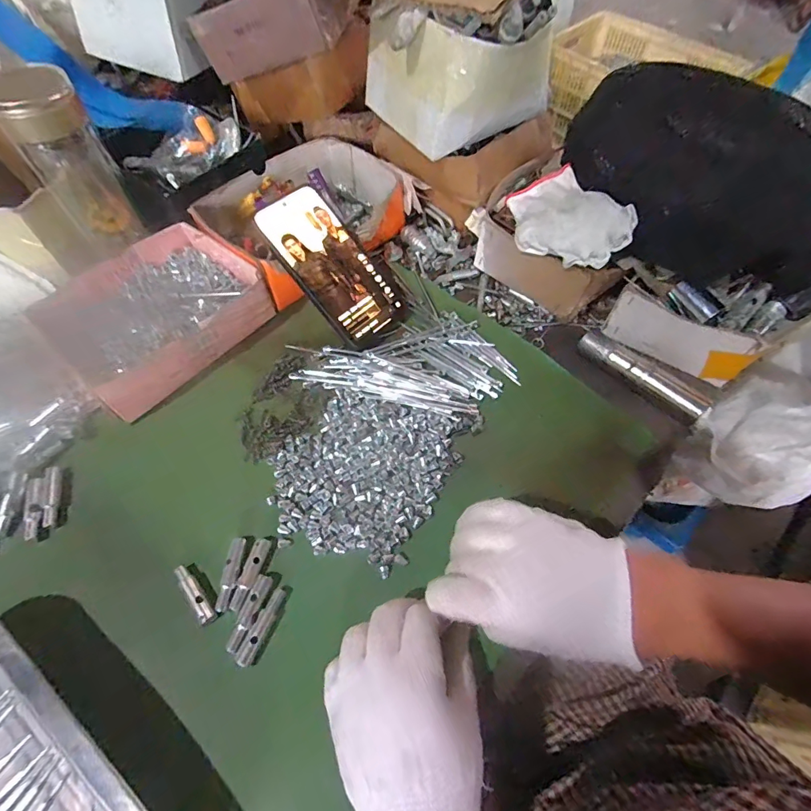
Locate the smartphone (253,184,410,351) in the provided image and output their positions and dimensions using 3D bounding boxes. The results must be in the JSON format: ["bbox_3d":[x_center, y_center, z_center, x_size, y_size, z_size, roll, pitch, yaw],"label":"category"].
[{"bbox_3d":[-0.067,-0.134,0.425,0.077,0.006,0.160,-40,96,-20],"label":"smartphone"}]

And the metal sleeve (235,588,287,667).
[{"bbox_3d":[-0.100,0.154,0.306,0.012,0.010,0.051,21,64,8],"label":"metal sleeve"}]

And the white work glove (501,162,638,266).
[{"bbox_3d":[0.140,-0.170,0.405,0.077,0.048,0.116,-26,63,-15],"label":"white work glove"}]

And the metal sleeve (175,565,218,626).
[{"bbox_3d":[-0.152,0.135,0.315,0.011,0.007,0.048,-37,70,-19],"label":"metal sleeve"}]

